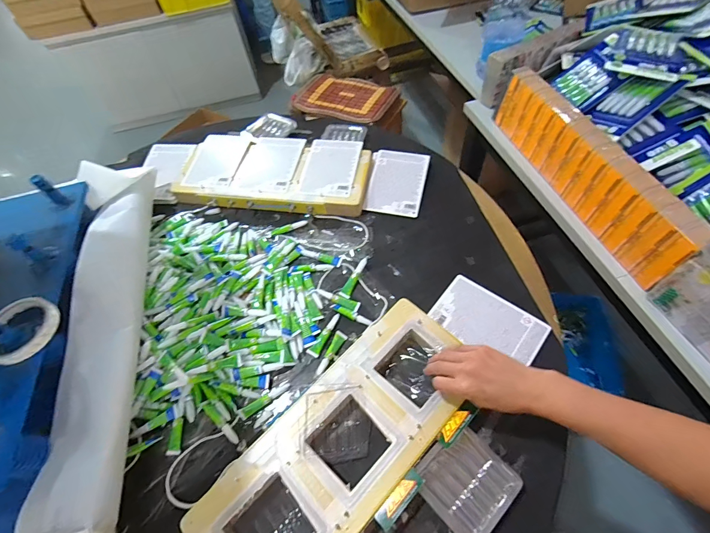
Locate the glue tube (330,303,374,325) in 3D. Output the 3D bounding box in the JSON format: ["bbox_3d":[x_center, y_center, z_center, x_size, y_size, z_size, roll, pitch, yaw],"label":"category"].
[{"bbox_3d":[-0.006,0.083,0.600,0.076,0.007,0.014,21,61,20],"label":"glue tube"}]

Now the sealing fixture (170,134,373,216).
[{"bbox_3d":[-0.183,-0.216,0.782,0.431,0.038,0.209,7,57,12],"label":"sealing fixture"}]

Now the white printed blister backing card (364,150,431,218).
[{"bbox_3d":[0.092,-0.186,0.759,0.119,0.007,0.173,11,64,10],"label":"white printed blister backing card"}]

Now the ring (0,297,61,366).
[{"bbox_3d":[-0.448,0.087,0.463,0.084,0.020,0.096,17,60,18],"label":"ring"}]

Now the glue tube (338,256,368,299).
[{"bbox_3d":[-0.001,0.019,0.640,0.019,0.017,0.084,22,61,21],"label":"glue tube"}]

